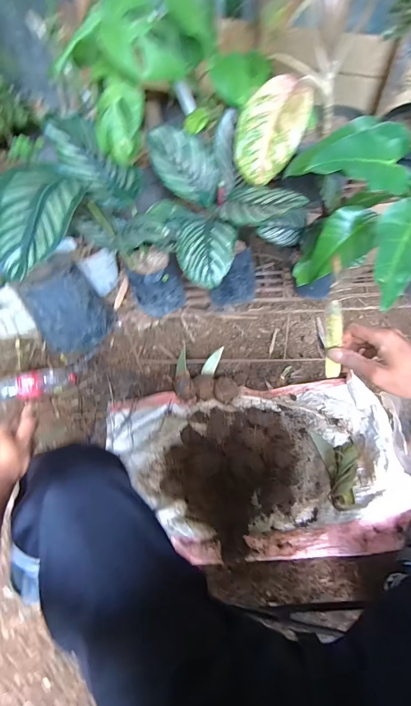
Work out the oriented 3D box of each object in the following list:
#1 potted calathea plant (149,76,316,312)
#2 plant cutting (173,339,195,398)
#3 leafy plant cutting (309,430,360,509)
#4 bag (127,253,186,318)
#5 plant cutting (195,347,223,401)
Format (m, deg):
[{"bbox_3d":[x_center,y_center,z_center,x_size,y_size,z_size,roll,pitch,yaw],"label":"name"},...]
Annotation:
[{"bbox_3d":[0.067,-0.318,0.793,0.358,0.457,0.275,-7,44,-4],"label":"potted calathea plant"},{"bbox_3d":[-0.073,0.065,1.117,0.070,0.046,0.185,-6,62,-2],"label":"plant cutting"},{"bbox_3d":[0.353,0.291,0.865,0.111,0.042,0.216,0,44,3],"label":"leafy plant cutting"},{"bbox_3d":[-0.132,-0.189,0.963,0.124,0.160,0.123,18,48,21],"label":"bag"},{"bbox_3d":[0.009,0.067,1.096,0.074,0.053,0.176,9,65,13],"label":"plant cutting"}]

